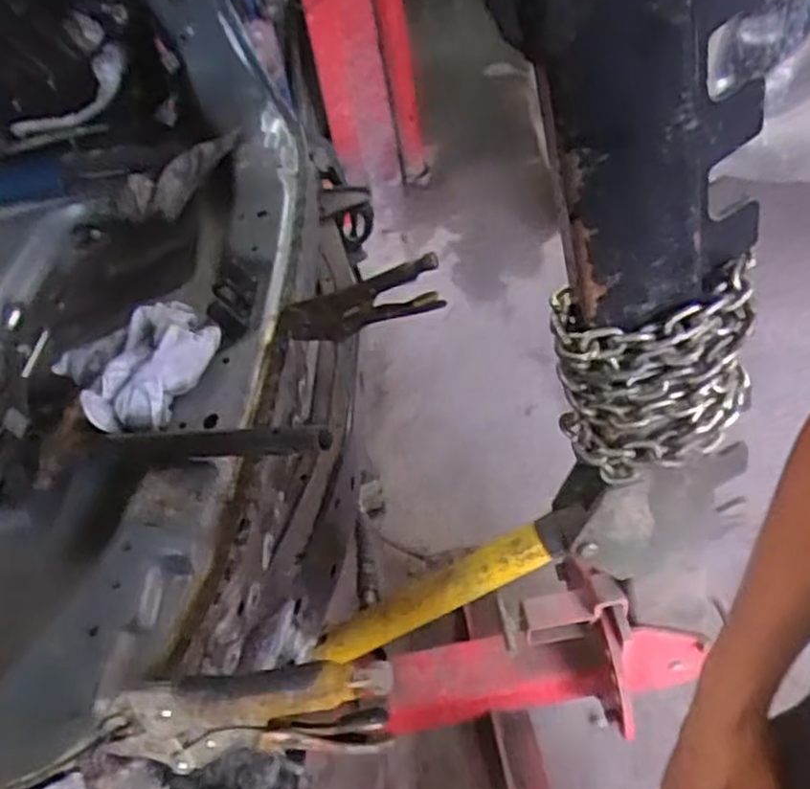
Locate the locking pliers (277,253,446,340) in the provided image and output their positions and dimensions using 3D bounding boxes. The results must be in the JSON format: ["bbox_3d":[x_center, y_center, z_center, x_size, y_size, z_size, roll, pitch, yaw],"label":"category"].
[{"bbox_3d":[-0.047,-0.092,0.797,0.208,0.060,0.027,-15,39,30],"label":"locking pliers"}]

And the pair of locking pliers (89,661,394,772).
[{"bbox_3d":[-0.114,0.208,0.490,0.233,0.055,0.041,-15,42,20],"label":"pair of locking pliers"}]

